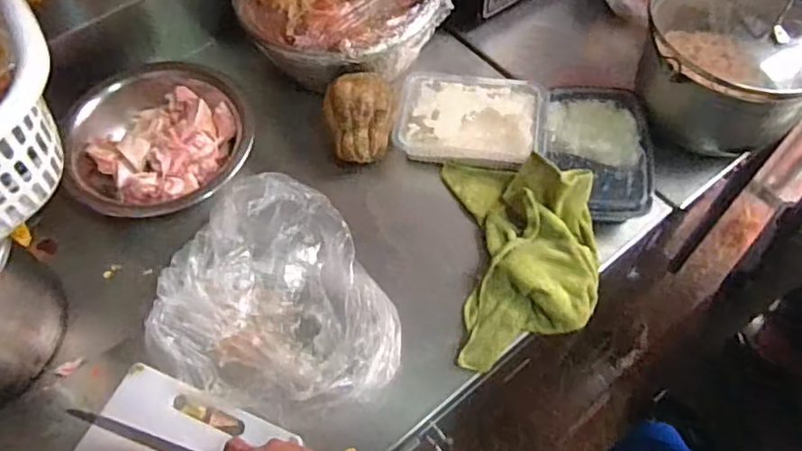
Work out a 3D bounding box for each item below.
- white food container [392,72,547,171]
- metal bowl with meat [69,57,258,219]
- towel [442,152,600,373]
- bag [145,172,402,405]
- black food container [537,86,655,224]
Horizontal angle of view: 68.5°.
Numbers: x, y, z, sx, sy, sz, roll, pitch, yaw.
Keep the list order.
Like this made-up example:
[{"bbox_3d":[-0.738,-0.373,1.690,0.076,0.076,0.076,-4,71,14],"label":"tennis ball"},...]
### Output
[{"bbox_3d":[0.095,-0.144,0.817,0.195,0.042,0.133,10,60,7],"label":"white food container"},{"bbox_3d":[-0.314,-0.118,0.779,0.235,0.064,0.246,-1,59,1],"label":"metal bowl with meat"},{"bbox_3d":[0.150,0.026,0.708,0.174,0.073,0.275,-1,59,1],"label":"towel"},{"bbox_3d":[-0.130,0.083,0.677,0.283,0.076,0.250,22,62,14],"label":"bag"},{"bbox_3d":[0.254,-0.103,0.772,0.148,0.051,0.192,9,60,7],"label":"black food container"}]

